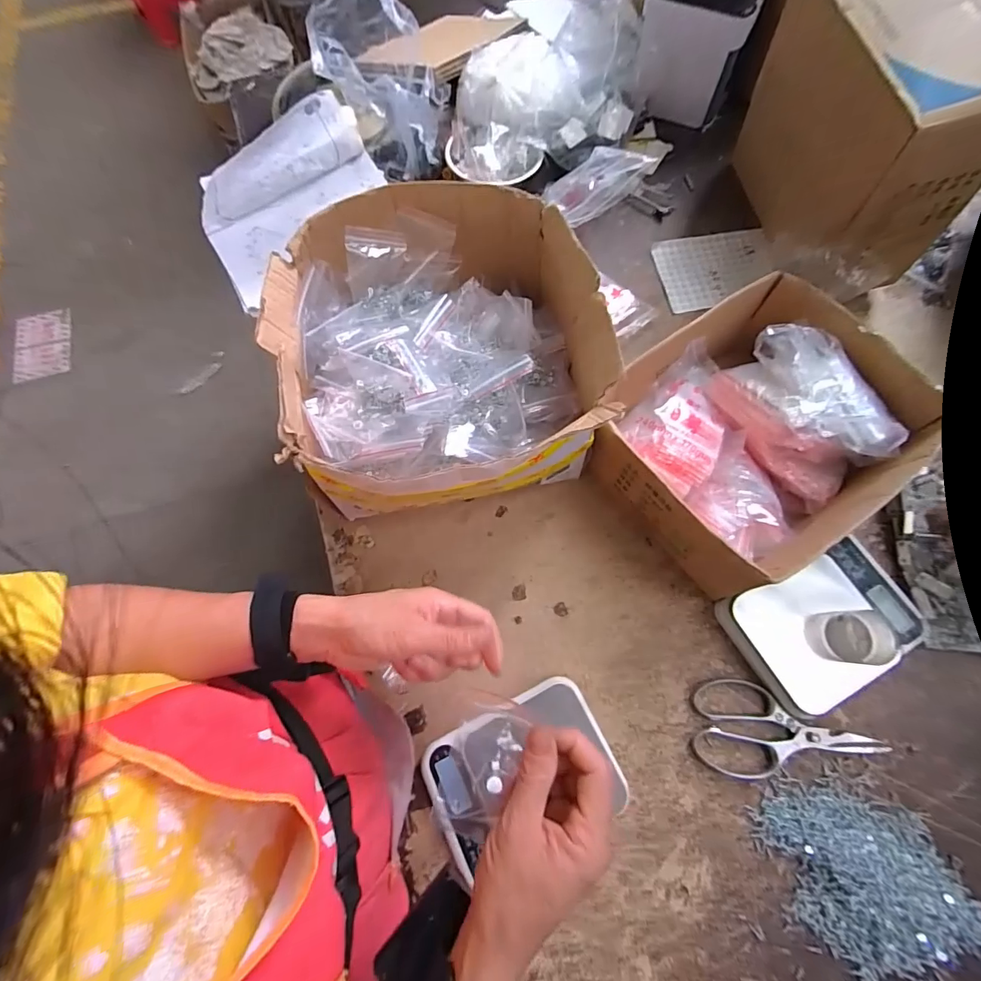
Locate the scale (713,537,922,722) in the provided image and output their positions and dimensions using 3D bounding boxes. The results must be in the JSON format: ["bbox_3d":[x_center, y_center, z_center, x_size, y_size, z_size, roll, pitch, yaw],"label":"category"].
[{"bbox_3d":[0.385,0.157,0.520,0.197,0.024,0.143,-24,72,-7],"label":"scale"}]

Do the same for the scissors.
[{"bbox_3d":[0.324,0.267,0.489,0.198,0.015,0.099,8,72,4],"label":"scissors"}]

